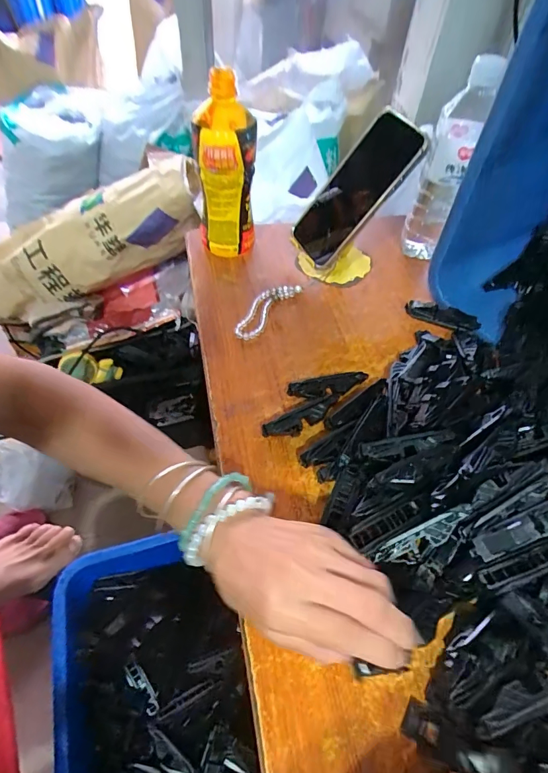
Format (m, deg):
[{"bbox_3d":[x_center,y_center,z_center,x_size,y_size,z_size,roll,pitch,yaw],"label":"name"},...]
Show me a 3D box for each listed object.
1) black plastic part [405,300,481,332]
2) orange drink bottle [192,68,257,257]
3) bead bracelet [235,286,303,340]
[{"bbox_3d":[0.191,-0.080,0.472,0.080,0.020,0.017,26,55,16],"label":"black plastic part"},{"bbox_3d":[-0.056,-0.247,0.486,0.067,0.186,0.067,-2,52,-5],"label":"orange drink bottle"},{"bbox_3d":[-0.011,-0.091,0.481,0.035,0.009,0.104,30,56,19],"label":"bead bracelet"}]

